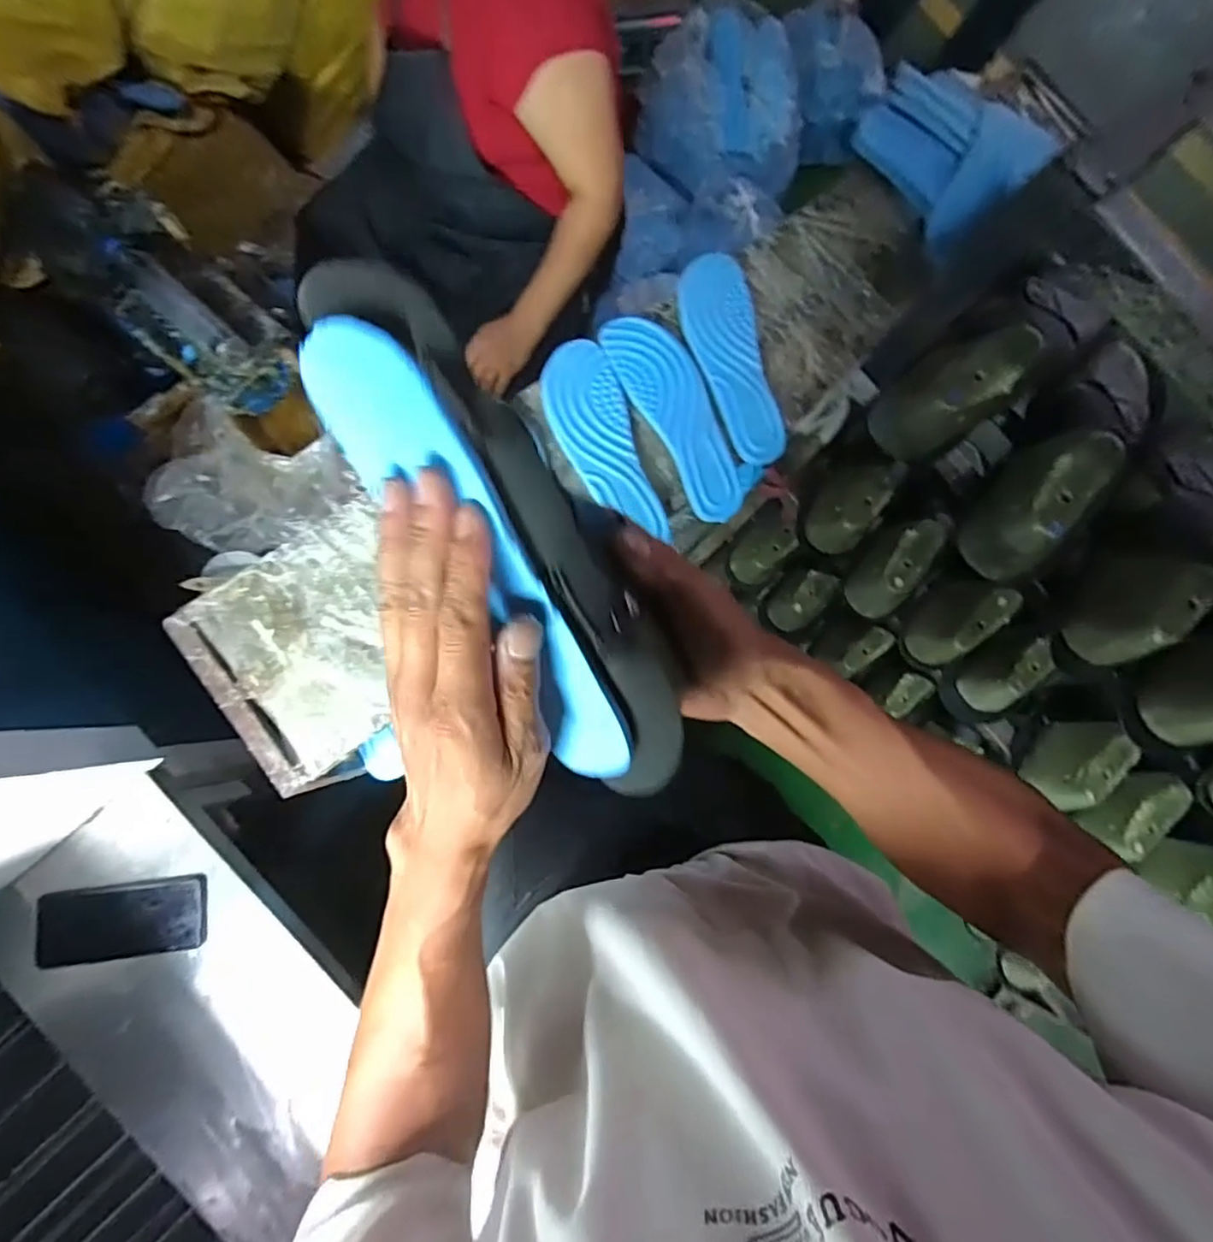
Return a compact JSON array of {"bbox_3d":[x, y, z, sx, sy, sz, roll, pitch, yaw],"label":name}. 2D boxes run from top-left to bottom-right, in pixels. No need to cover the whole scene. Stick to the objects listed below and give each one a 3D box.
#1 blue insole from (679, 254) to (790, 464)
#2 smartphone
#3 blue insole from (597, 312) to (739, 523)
[{"bbox_3d":[0.129,-0.289,0.673,0.078,0.032,0.246,-10,84,-7],"label":"blue insole"},{"bbox_3d":[-0.518,0.322,0.666,0.166,0.011,0.076,-7,83,-7],"label":"smartphone"},{"bbox_3d":[0.077,-0.216,0.652,0.072,0.011,0.232,-28,86,-9],"label":"blue insole"}]

